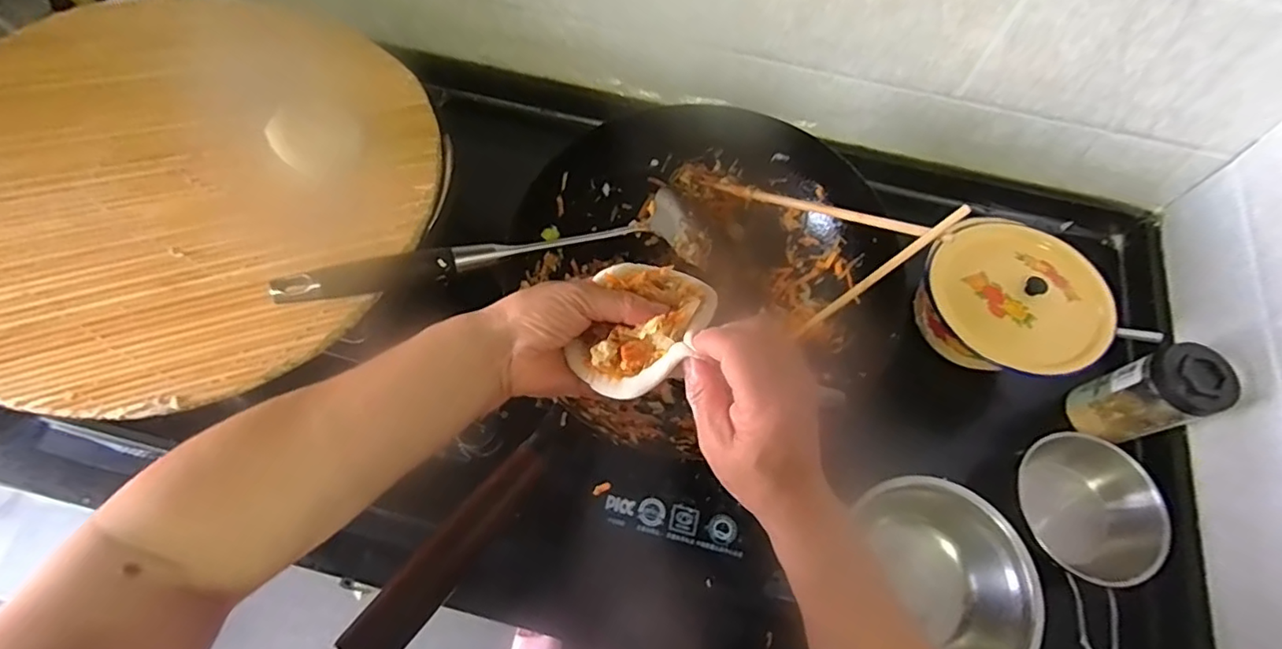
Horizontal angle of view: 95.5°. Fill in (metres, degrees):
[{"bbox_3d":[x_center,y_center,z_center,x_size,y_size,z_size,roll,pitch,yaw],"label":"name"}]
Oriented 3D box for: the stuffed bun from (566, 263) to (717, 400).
[{"bbox_3d":[-0.002,-0.001,0.358,0.072,0.028,0.092,27,67,9],"label":"stuffed bun"}]

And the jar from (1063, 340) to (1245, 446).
[{"bbox_3d":[0.473,0.068,0.548,0.058,0.117,0.062,1,66,-2],"label":"jar"}]

